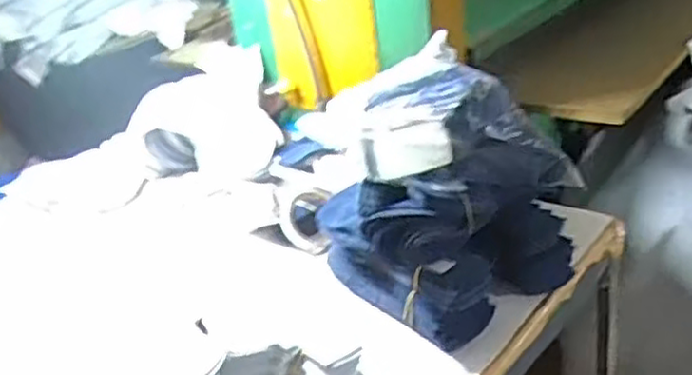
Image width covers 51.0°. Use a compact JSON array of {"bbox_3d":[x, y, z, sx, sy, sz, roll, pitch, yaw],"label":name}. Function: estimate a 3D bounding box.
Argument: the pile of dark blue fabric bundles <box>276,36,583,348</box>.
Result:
[{"bbox_3d":[0.105,-0.006,0.931,0.233,0.258,0.299,-23,30,-28],"label":"pile of dark blue fabric bundles"}]

